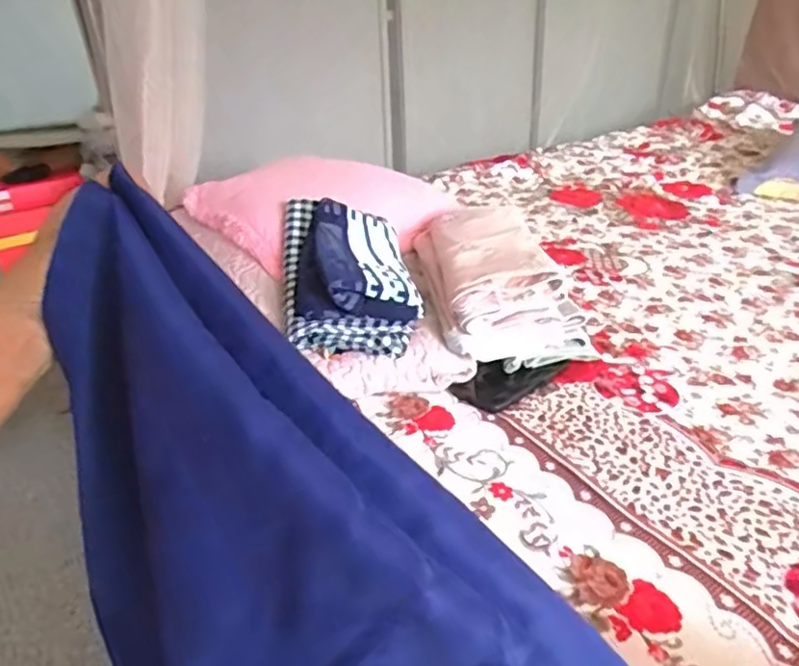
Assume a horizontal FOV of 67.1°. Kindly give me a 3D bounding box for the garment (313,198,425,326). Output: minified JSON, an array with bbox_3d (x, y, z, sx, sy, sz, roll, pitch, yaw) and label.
[{"bbox_3d":[-0.043,-0.105,0.789,0.127,0.041,0.237,11,40,-18],"label":"garment"}]

